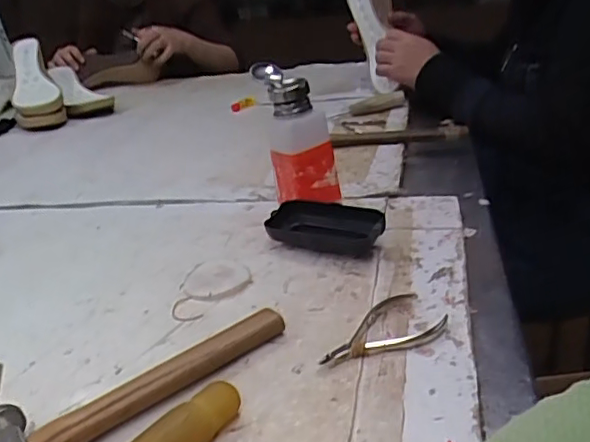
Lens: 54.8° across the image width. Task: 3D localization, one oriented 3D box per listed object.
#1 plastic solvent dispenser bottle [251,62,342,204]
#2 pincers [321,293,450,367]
[{"bbox_3d":[0.005,-0.080,0.588,0.063,0.152,0.072,-15,26,-17],"label":"plastic solvent dispenser bottle"},{"bbox_3d":[0.063,0.081,0.408,0.099,0.009,0.051,-23,30,-30],"label":"pincers"}]

